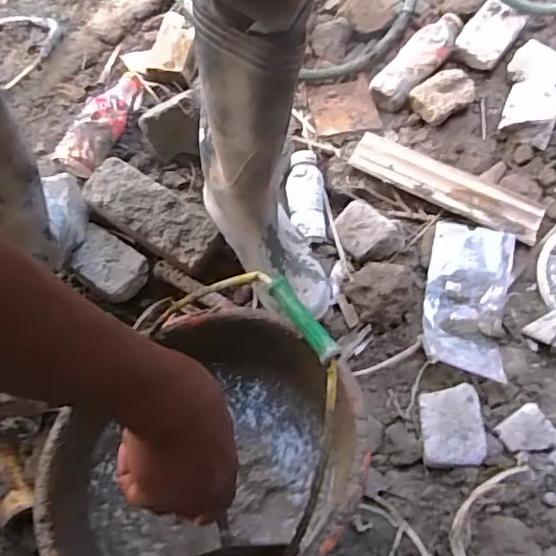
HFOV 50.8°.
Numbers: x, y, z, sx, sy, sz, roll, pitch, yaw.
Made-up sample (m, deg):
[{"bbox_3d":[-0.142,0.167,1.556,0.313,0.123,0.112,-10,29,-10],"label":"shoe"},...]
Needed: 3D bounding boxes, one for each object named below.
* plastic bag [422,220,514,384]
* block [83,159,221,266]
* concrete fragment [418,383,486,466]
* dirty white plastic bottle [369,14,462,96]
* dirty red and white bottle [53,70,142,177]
[{"bbox_3d":[0.259,0.020,0.789,0.111,0.024,0.215,13,65,7],"label":"plastic bag"},{"bbox_3d":[-0.182,-0.093,0.826,0.195,0.054,0.087,26,67,12],"label":"block"},{"bbox_3d":[0.216,0.182,0.729,0.073,0.018,0.096,0,64,0],"label":"concrete fragment"},{"bbox_3d":[0.231,-0.362,0.959,0.071,0.045,0.190,36,70,16],"label":"dirty white plastic bottle"},{"bbox_3d":[-0.272,-0.245,0.913,0.059,0.049,0.197,19,66,9],"label":"dirty red and white bottle"}]

